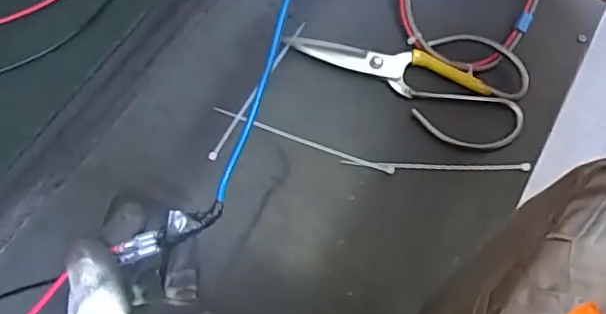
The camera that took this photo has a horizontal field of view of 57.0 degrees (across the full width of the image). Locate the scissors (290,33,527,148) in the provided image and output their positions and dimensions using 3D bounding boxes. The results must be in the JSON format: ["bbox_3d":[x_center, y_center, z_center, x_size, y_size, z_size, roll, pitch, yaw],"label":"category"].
[{"bbox_3d":[0.093,-0.078,0.466,0.189,0.007,0.099,26,66,9],"label":"scissors"}]

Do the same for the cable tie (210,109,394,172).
[{"bbox_3d":[0.001,-0.013,0.436,0.146,0.006,0.007,18,65,5],"label":"cable tie"}]

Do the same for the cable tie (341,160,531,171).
[{"bbox_3d":[0.104,0.006,0.434,0.147,0.004,0.006,1,64,-3],"label":"cable tie"}]

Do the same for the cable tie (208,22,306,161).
[{"bbox_3d":[-0.035,-0.058,0.449,0.008,0.008,0.145,27,66,9],"label":"cable tie"}]

